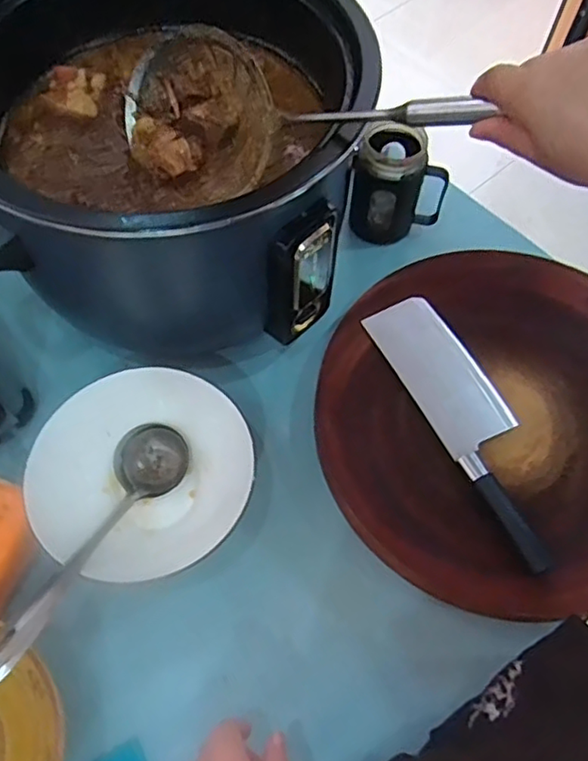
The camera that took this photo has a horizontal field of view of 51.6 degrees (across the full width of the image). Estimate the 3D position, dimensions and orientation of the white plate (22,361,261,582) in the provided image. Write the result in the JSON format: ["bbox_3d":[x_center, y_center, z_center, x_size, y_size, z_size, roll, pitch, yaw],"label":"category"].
[{"bbox_3d":[-0.139,0.083,0.568,0.191,0.067,0.186,1,63,-1],"label":"white plate"}]

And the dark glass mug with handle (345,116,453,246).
[{"bbox_3d":[0.119,-0.228,0.704,0.100,0.130,0.064,-21,65,-12],"label":"dark glass mug with handle"}]

